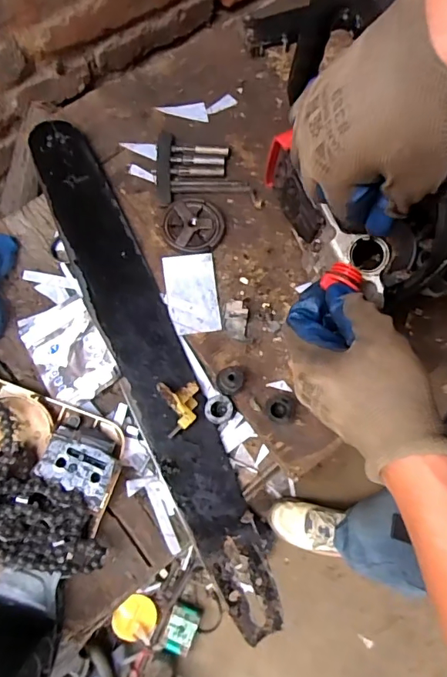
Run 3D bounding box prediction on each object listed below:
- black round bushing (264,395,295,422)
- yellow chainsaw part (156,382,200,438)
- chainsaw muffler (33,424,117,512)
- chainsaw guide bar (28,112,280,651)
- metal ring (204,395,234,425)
[{"bbox_3d":[0.050,0.064,0.435,0.025,0.014,0.026,1,71,-2],"label":"black round bushing"},{"bbox_3d":[-0.037,0.060,0.434,0.036,0.012,0.047,-15,88,-28],"label":"yellow chainsaw part"},{"bbox_3d":[-0.123,0.109,0.421,0.061,0.027,0.055,21,72,5],"label":"chainsaw muffler"},{"bbox_3d":[-0.075,0.008,0.459,0.066,0.008,0.524,-22,77,-16],"label":"chainsaw guide bar"},{"bbox_3d":[-0.004,0.065,0.440,0.025,0.012,0.024,8,71,1],"label":"metal ring"}]

